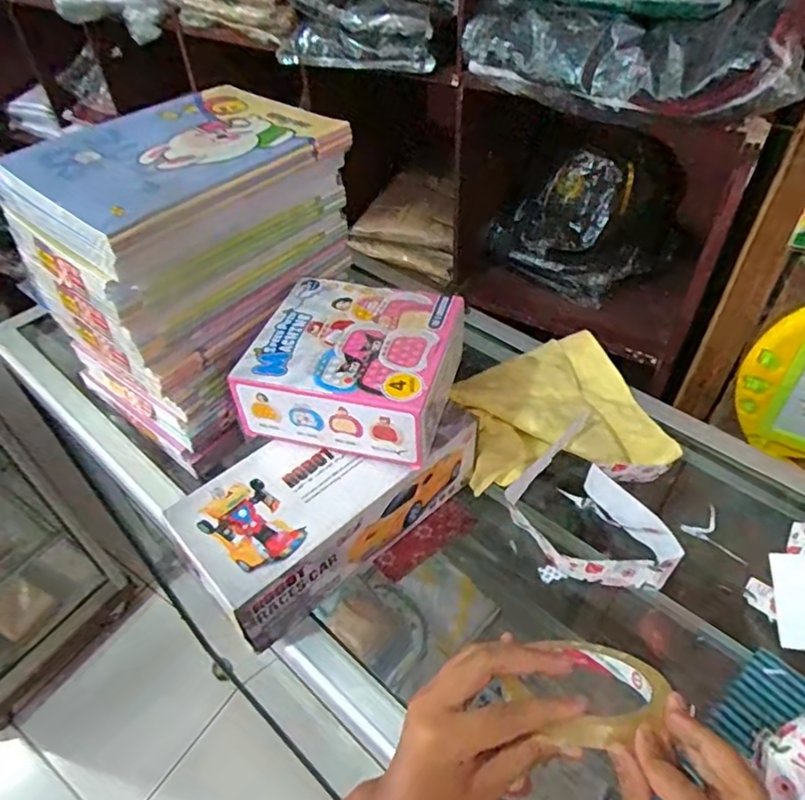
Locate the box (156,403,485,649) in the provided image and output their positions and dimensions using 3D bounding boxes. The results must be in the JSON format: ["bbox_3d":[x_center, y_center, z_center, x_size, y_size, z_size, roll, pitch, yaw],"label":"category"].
[{"bbox_3d":[-0.051,0.069,0.433,0.213,0.068,0.091,-35,55,-26],"label":"box"}]

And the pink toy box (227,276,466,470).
[{"bbox_3d":[-0.033,-0.028,0.440,0.139,0.059,0.137,11,49,13],"label":"pink toy box"}]

